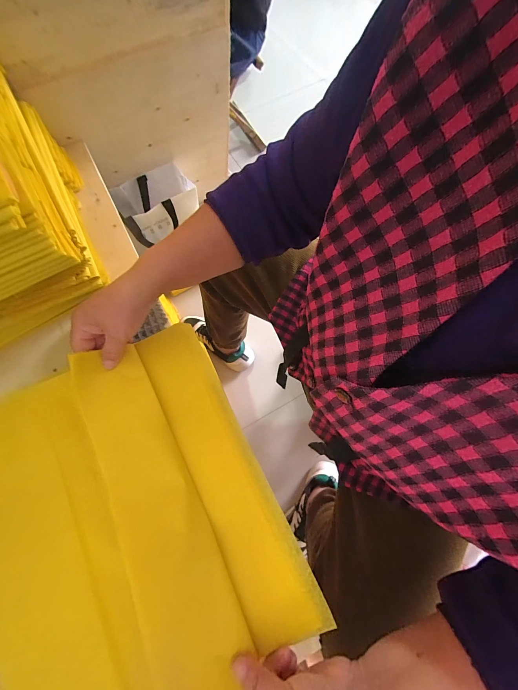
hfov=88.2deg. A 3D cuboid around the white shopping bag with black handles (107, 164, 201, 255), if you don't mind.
[{"bbox_3d":[-0.316,-0.442,0.855,0.225,0.156,0.134,-33,75,-8],"label":"white shopping bag with black handles"}]

